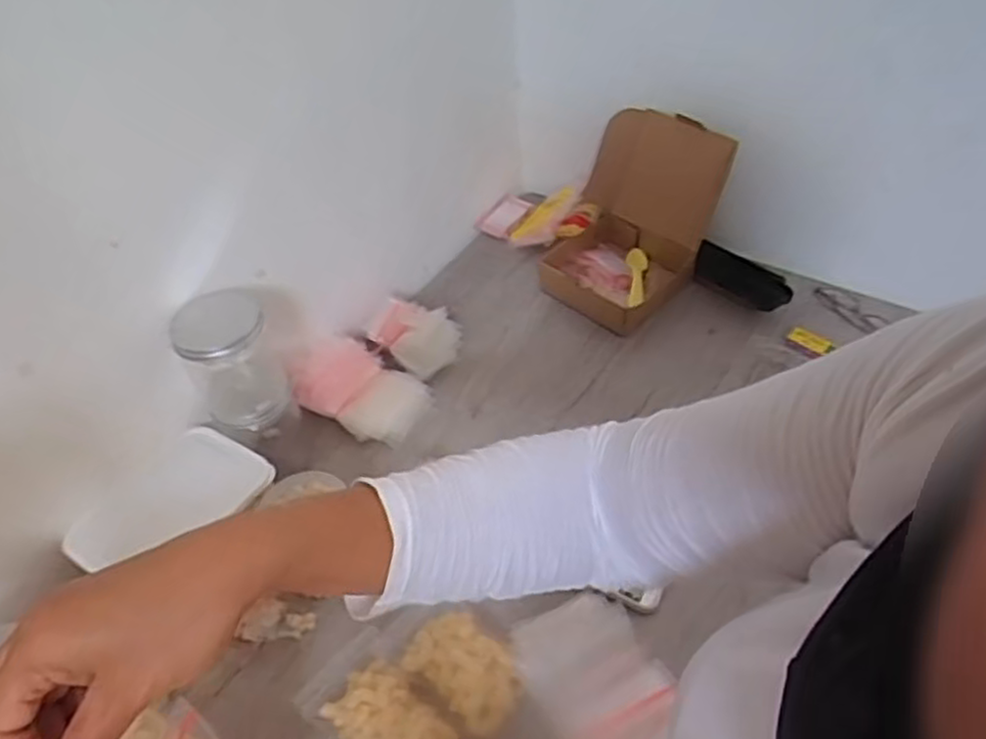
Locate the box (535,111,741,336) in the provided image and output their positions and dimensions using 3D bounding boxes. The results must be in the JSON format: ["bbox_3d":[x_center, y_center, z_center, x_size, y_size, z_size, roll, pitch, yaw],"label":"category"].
[{"bbox_3d":[0.184,-0.210,1.038,0.204,0.184,0.249,23,53,24],"label":"box"}]

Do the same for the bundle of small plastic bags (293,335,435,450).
[{"bbox_3d":[-0.158,0.026,0.939,0.147,0.065,0.111,20,52,22],"label":"bundle of small plastic bags"}]

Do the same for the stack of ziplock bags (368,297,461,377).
[{"bbox_3d":[-0.103,-0.044,0.991,0.103,0.066,0.089,33,57,30],"label":"stack of ziplock bags"}]

